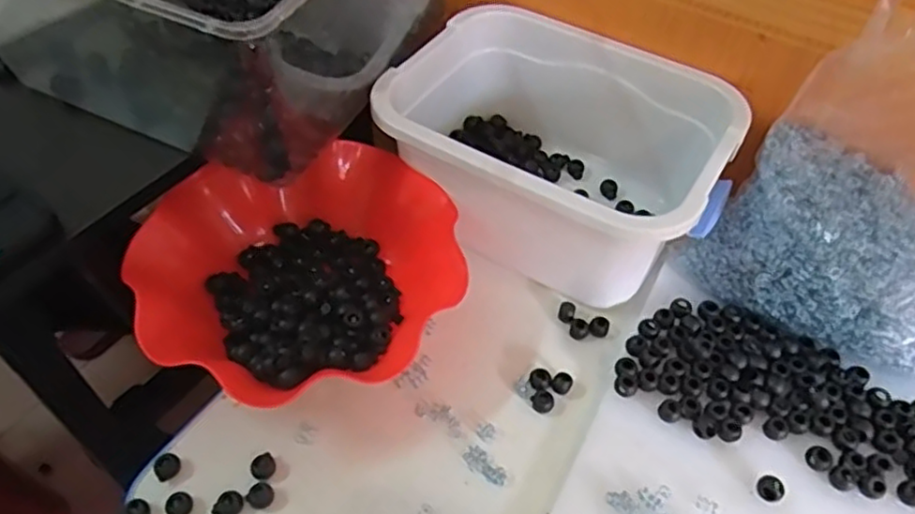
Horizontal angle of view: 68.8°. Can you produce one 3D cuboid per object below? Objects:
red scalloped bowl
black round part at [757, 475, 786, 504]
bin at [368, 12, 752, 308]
[{"bbox_3d":[-0.111,0.004,0.489,0.218,0.060,0.209,0,54,0],"label":"red scalloped bowl"},{"bbox_3d":[0.195,0.145,0.416,0.014,0.008,0.016,-27,59,-19],"label":"black round part"},{"bbox_3d":[0.077,-0.089,0.530,0.250,0.101,0.183,23,58,17],"label":"bin"}]

